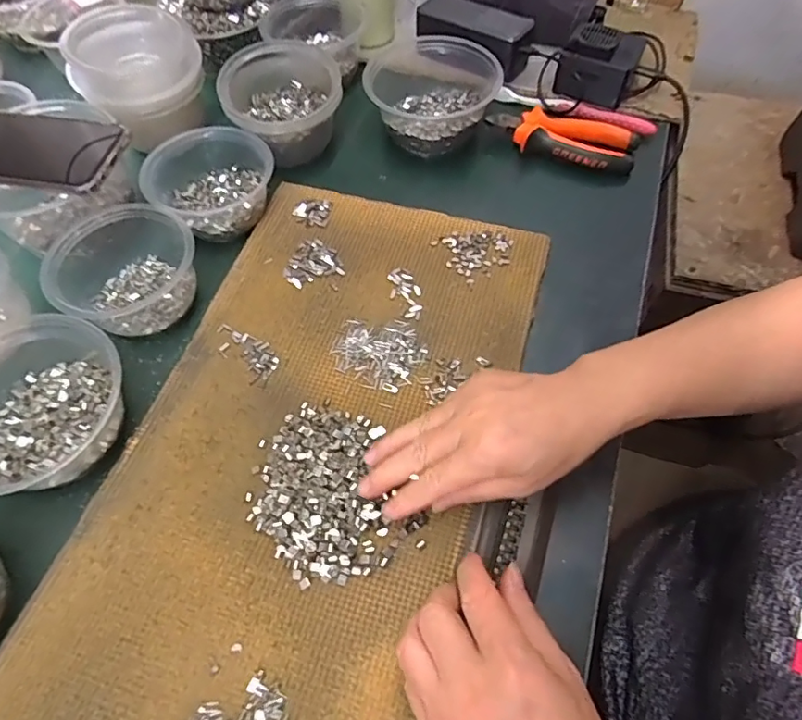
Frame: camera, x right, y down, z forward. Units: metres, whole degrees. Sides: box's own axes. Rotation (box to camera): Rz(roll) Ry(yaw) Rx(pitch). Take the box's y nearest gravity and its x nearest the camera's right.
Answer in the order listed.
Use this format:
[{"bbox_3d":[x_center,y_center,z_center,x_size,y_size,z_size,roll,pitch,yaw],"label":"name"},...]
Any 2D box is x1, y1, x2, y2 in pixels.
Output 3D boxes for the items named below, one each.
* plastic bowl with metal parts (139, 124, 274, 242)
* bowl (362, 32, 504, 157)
[{"bbox_3d":[-0.178,-0.166,0.491,0.117,0.052,0.106,-10,61,-7],"label":"plastic bowl with metal parts"},{"bbox_3d":[0.029,-0.284,0.567,0.140,0.083,0.145,0,60,-1],"label":"bowl"}]

